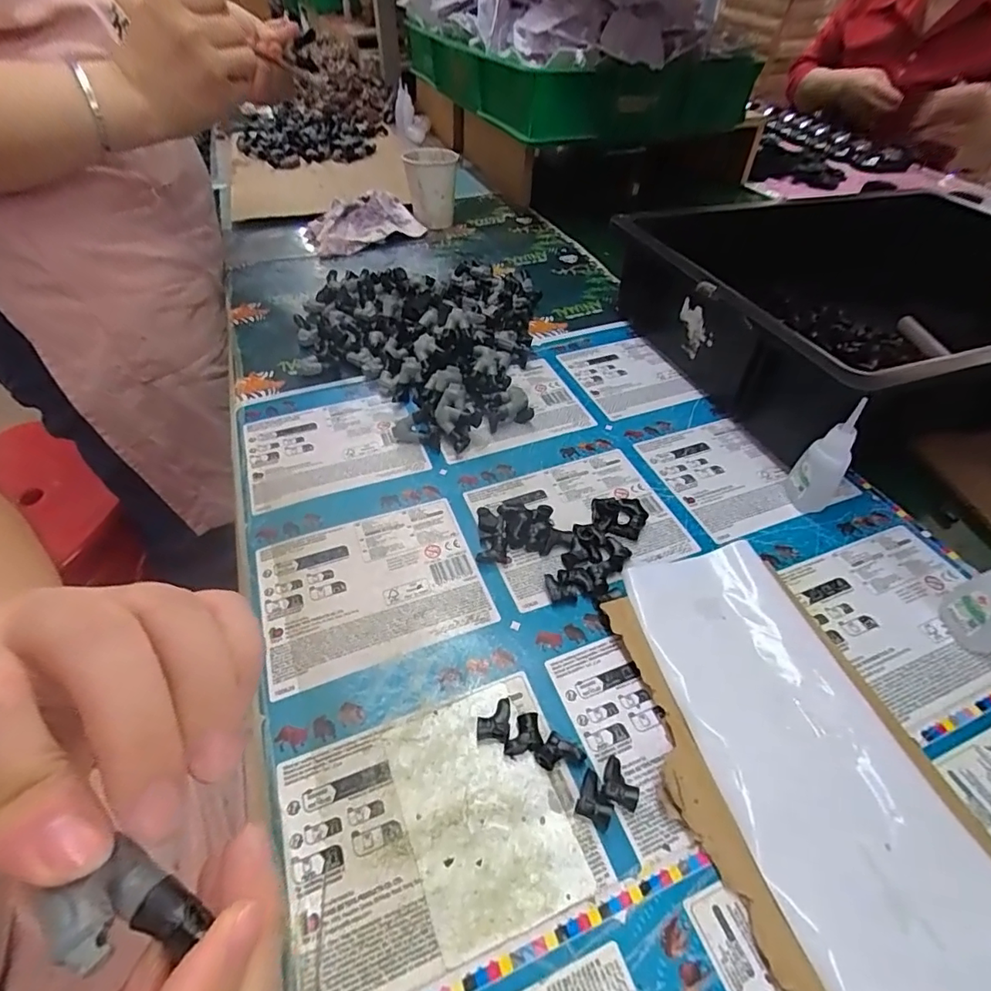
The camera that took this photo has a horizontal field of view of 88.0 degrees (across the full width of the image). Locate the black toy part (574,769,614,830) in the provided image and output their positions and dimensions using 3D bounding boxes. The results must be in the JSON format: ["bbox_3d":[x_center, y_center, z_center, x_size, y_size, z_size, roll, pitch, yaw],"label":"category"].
[{"bbox_3d":[0.047,0.142,0.240,0.016,0.008,0.019,18,49,17],"label":"black toy part"}]

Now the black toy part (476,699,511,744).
[{"bbox_3d":[-0.001,0.116,0.265,0.017,0.010,0.020,3,46,3],"label":"black toy part"}]

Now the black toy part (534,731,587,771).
[{"bbox_3d":[0.032,0.129,0.253,0.021,0.009,0.016,23,50,20],"label":"black toy part"}]

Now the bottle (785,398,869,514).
[{"bbox_3d":[0.227,-0.026,0.351,0.020,0.086,0.026,7,47,6],"label":"bottle"}]

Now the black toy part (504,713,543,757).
[{"bbox_3d":[0.013,0.121,0.260,0.019,0.011,0.017,-4,46,-4],"label":"black toy part"}]

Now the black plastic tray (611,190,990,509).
[{"bbox_3d":[0.349,-0.178,0.485,0.392,0.110,0.325,-20,49,-18],"label":"black plastic tray"}]

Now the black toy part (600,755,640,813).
[{"bbox_3d":[0.060,0.138,0.245,0.017,0.008,0.021,16,48,15],"label":"black toy part"}]

